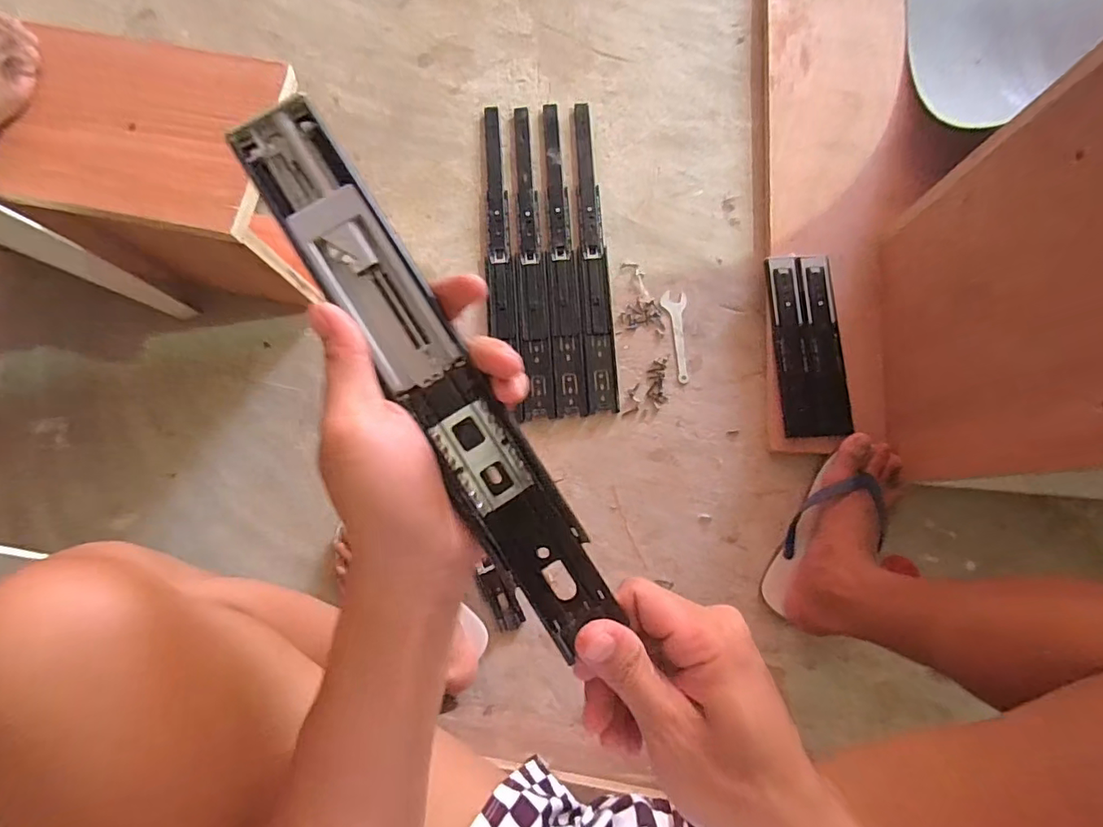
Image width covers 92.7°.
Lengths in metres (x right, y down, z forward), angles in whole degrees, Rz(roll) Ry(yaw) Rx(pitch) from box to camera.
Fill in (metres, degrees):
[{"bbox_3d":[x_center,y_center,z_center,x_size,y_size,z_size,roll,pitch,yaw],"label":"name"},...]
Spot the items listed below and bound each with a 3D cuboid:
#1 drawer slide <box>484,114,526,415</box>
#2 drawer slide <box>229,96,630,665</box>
[{"bbox_3d":[-0.078,-0.232,0.770,0.041,0.012,0.483,-6,79,0],"label":"drawer slide"},{"bbox_3d":[-0.059,-0.021,0.249,0.040,0.009,0.283,-32,89,-5],"label":"drawer slide"}]

